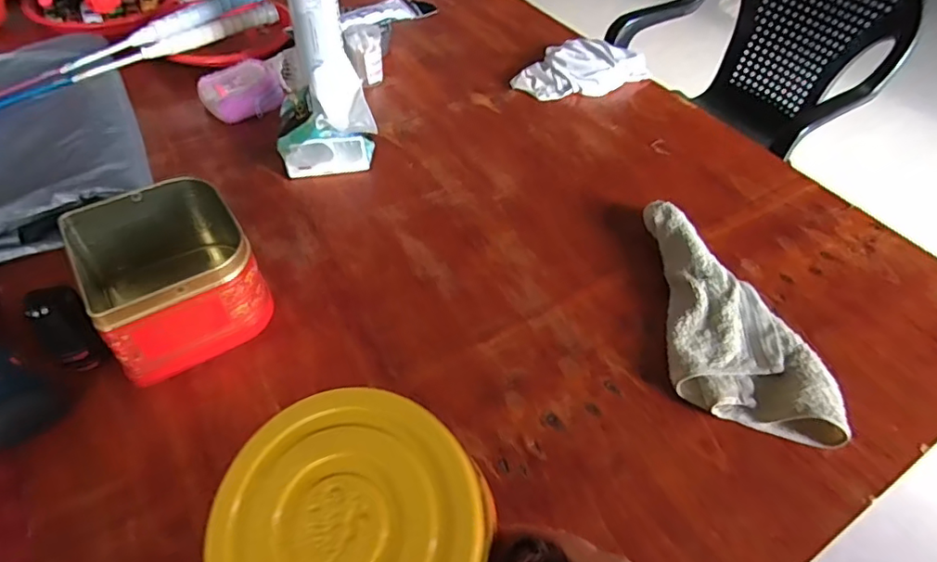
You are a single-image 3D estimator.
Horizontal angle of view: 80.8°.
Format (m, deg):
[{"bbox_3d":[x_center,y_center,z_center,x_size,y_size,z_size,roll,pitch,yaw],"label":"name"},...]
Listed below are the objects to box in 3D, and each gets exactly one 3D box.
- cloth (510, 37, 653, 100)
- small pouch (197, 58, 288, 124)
[{"bbox_3d":[0.178,-0.341,0.878,0.221,0.034,0.119,-25,54,-23],"label":"cloth"},{"bbox_3d":[-0.326,-0.274,0.792,0.110,0.038,0.107,-25,54,-23],"label":"small pouch"}]

